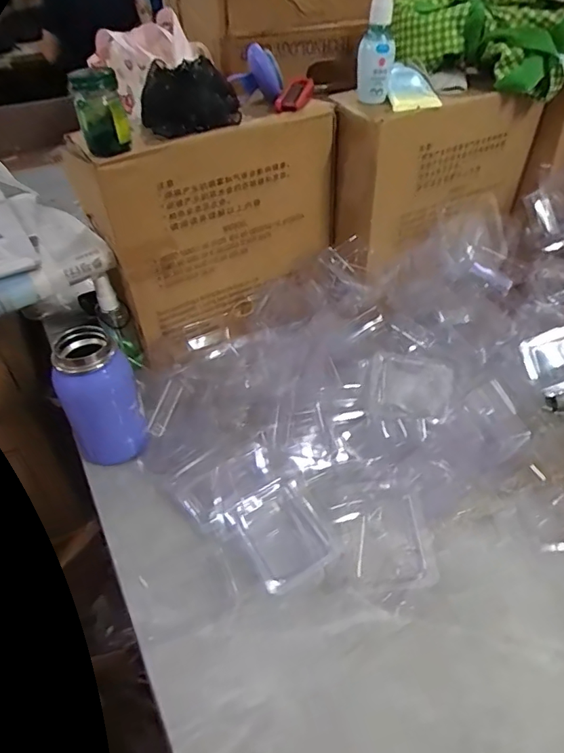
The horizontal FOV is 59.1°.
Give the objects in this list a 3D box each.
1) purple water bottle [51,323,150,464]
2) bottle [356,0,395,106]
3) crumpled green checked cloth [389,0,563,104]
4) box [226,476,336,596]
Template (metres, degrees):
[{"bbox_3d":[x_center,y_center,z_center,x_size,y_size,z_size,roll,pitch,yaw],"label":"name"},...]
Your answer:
[{"bbox_3d":[-0.185,0.023,0.508,0.070,0.138,0.058,-20,47,-18],"label":"purple water bottle"},{"bbox_3d":[0.102,-0.359,0.532,0.038,0.118,0.036,4,44,7],"label":"bottle"},{"bbox_3d":[0.234,-0.397,0.588,0.211,0.087,0.057,23,49,24],"label":"crumpled green checked cloth"},{"bbox_3d":[0.000,0.142,0.461,0.071,0.018,0.093,-23,48,-21],"label":"box"}]

